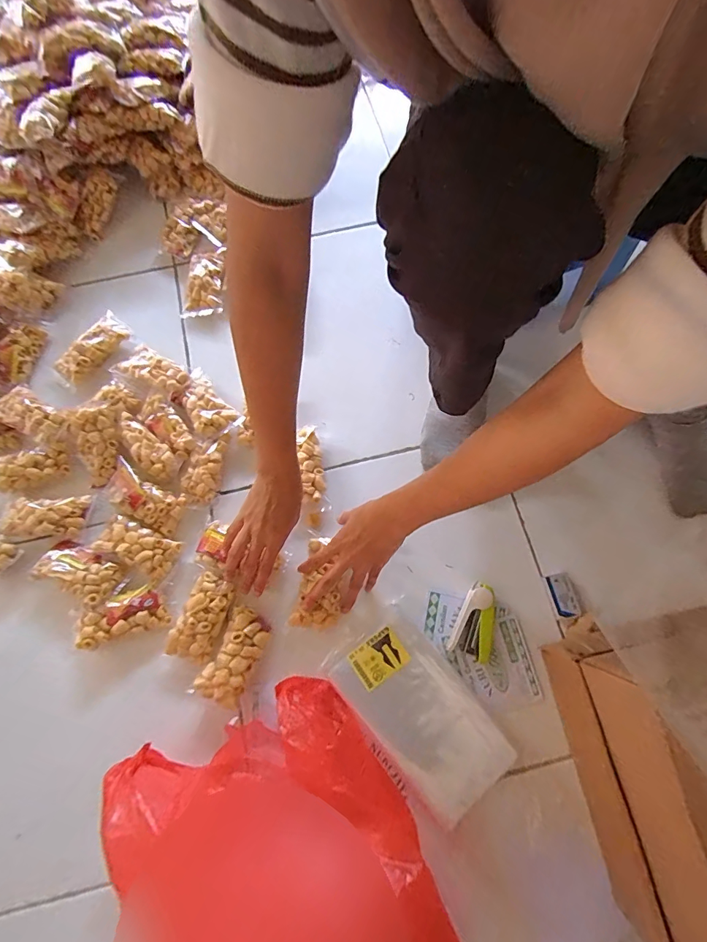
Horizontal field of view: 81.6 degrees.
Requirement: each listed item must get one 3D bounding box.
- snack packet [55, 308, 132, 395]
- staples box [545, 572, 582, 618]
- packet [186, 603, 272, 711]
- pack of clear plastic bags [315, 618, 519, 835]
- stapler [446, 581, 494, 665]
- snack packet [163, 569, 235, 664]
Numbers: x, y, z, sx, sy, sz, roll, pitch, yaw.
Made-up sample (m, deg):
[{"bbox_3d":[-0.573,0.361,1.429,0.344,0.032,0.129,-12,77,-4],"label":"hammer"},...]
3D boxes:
[{"bbox_3d":[-0.388,-0.178,0.603,0.051,0.028,0.123,35,79,9],"label":"snack packet"},{"bbox_3d":[0.261,0.155,0.510,0.027,0.014,0.052,-14,76,-3],"label":"staples box"},{"bbox_3d":[-0.141,0.219,0.486,0.054,0.023,0.103,24,77,7],"label":"packet"},{"bbox_3d":[0.073,0.278,0.475,0.115,0.018,0.215,-40,79,-9],"label":"pack of clear plastic bags"},{"bbox_3d":[0.149,0.181,0.498,0.043,0.028,0.085,21,77,6],"label":"stapler"},{"bbox_3d":[-0.190,0.181,0.506,0.060,0.019,0.104,22,77,6],"label":"snack packet"}]

